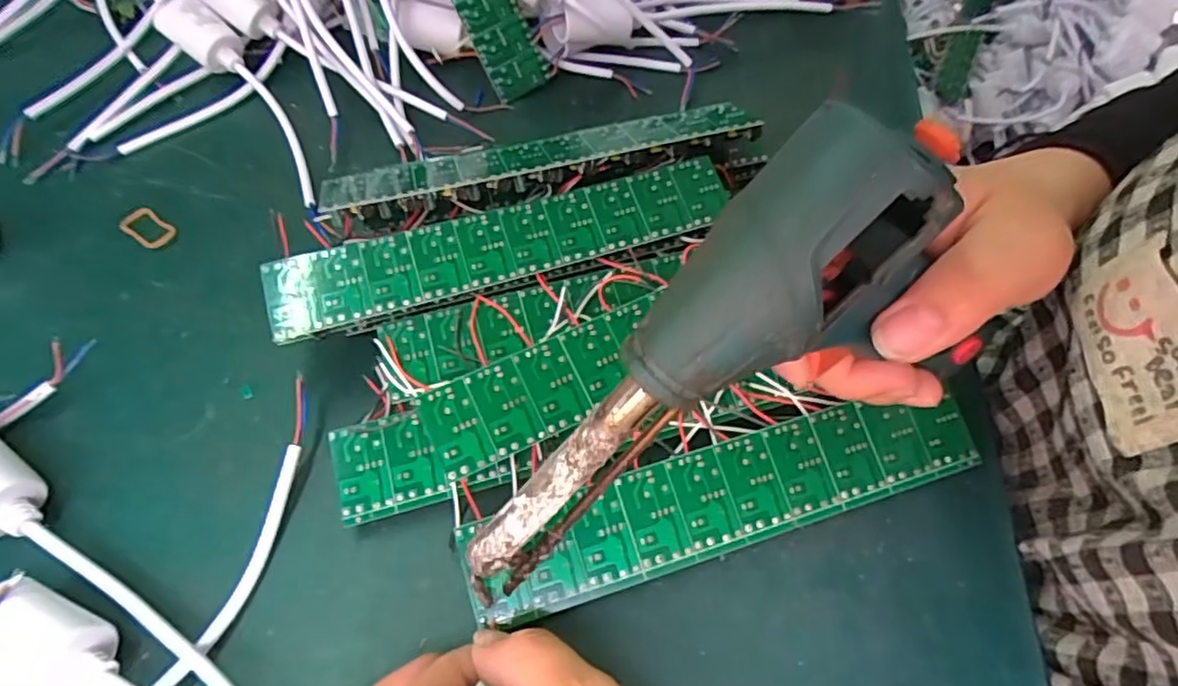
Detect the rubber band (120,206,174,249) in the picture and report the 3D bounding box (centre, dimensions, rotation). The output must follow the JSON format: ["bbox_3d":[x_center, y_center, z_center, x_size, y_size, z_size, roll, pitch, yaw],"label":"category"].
[{"bbox_3d":[-0.234,-0.061,0.348,0.030,0.004,0.018,31,61,20],"label":"rubber band"}]

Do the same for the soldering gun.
[{"bbox_3d":[0.025,0.009,0.180,0.171,0.028,0.042,-47,59,19],"label":"soldering gun"}]

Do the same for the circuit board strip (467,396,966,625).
[{"bbox_3d":[0.052,0.057,0.246,0.198,0.004,0.037,-16,78,-9],"label":"circuit board strip"}]

